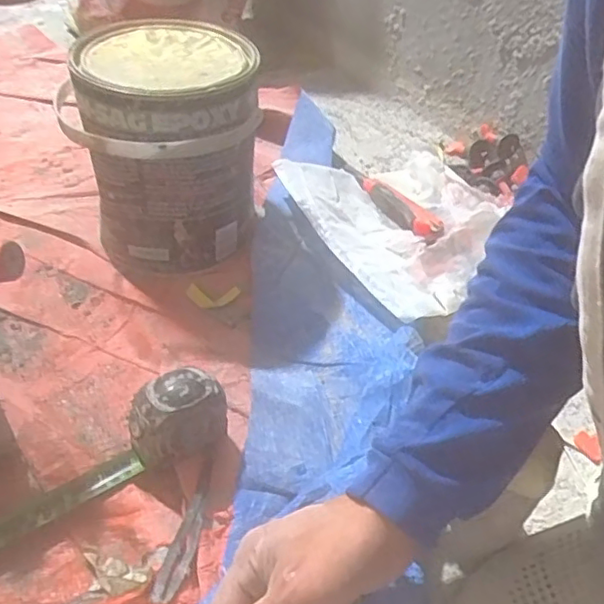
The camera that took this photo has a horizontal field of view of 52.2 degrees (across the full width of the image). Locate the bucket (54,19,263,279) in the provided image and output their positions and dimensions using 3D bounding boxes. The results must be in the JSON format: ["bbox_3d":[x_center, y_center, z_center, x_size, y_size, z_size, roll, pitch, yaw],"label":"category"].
[{"bbox_3d":[-0.122,-0.136,0.585,0.148,0.187,0.162,-3,44,-7],"label":"bucket"}]

